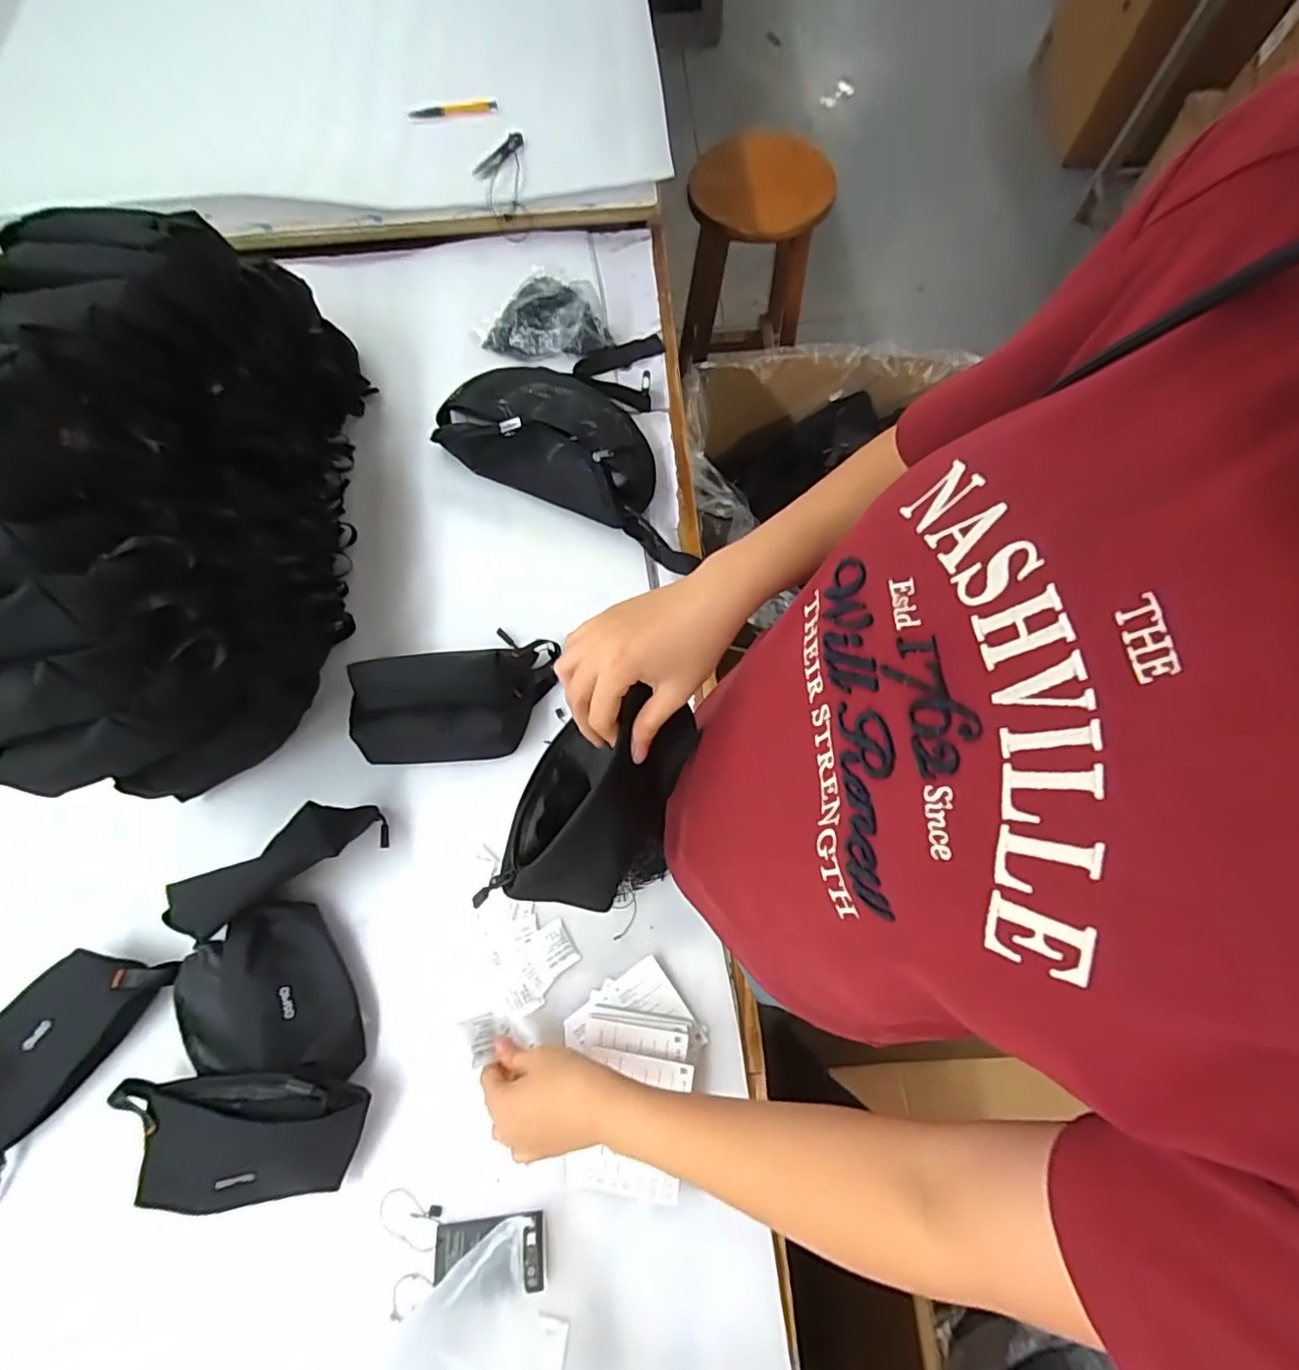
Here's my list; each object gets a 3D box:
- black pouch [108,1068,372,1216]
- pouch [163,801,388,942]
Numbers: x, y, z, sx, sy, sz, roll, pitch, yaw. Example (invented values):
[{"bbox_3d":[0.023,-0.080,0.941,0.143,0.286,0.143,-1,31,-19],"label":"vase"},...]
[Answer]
[{"bbox_3d":[-0.343,0.382,0.491,0.207,0.058,0.101,-5,72,-1],"label":"black pouch"},{"bbox_3d":[-0.359,0.176,0.548,0.198,0.080,0.054,-32,74,-9],"label":"pouch"}]

